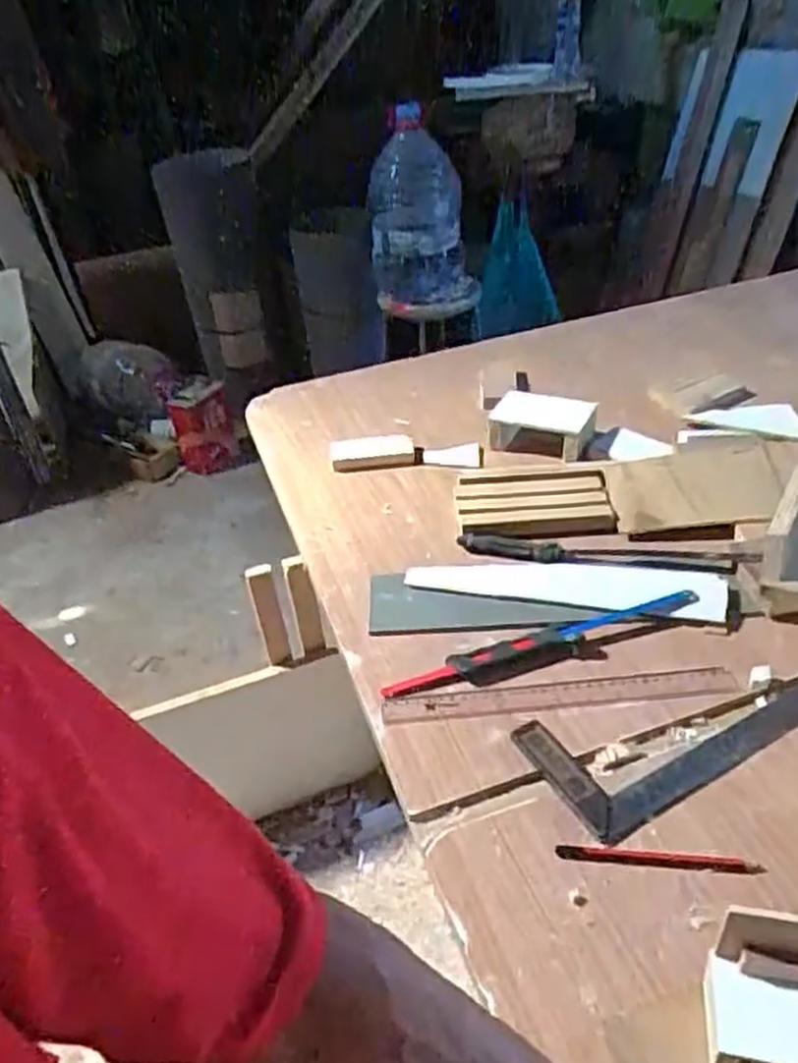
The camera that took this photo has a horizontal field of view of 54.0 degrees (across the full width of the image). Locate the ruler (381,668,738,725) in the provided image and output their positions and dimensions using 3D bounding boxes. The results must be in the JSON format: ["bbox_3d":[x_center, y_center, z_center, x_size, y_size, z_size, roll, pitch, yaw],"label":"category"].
[{"bbox_3d":[0.137,0.143,0.680,0.298,0.004,0.030,-5,40,1],"label":"ruler"}]

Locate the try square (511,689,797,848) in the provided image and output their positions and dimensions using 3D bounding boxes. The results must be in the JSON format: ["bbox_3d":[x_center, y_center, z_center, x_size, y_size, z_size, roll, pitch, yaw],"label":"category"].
[{"bbox_3d":[0.229,0.155,0.648,0.245,0.009,0.117,-23,40,-19],"label":"try square"}]

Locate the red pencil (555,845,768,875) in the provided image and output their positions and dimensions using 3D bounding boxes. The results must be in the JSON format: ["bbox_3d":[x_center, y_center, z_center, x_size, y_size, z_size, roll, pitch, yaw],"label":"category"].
[{"bbox_3d":[0.183,0.232,0.553,0.137,0.005,0.012,0,38,11],"label":"red pencil"}]

